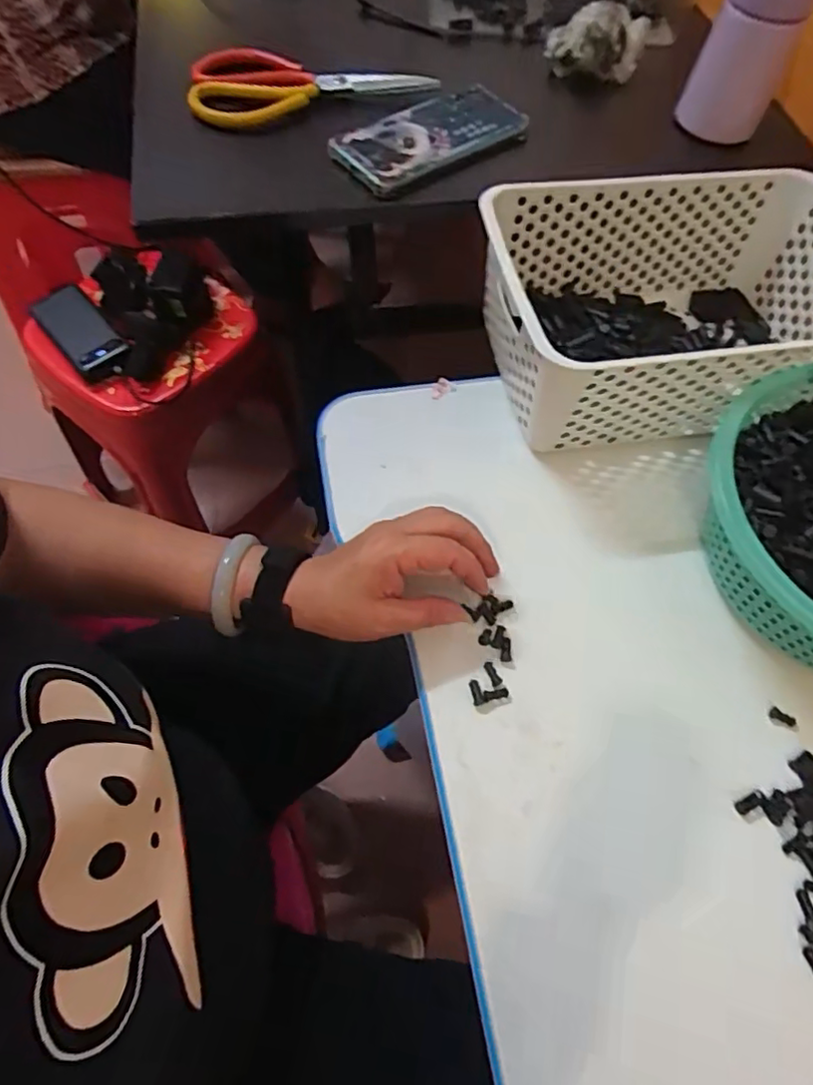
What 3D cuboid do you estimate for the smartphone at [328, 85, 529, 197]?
[{"bbox_3d":[0.022,-0.338,0.516,0.157,0.016,0.078,-30,68,-18],"label":"smartphone"}]

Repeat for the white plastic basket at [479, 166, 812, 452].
[{"bbox_3d":[0.223,-0.192,0.509,0.307,0.106,0.205,-7,61,-5],"label":"white plastic basket"}]

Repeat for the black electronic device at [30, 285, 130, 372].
[{"bbox_3d":[-0.431,-0.283,0.808,0.068,0.019,0.157,-37,70,-20],"label":"black electronic device"}]

